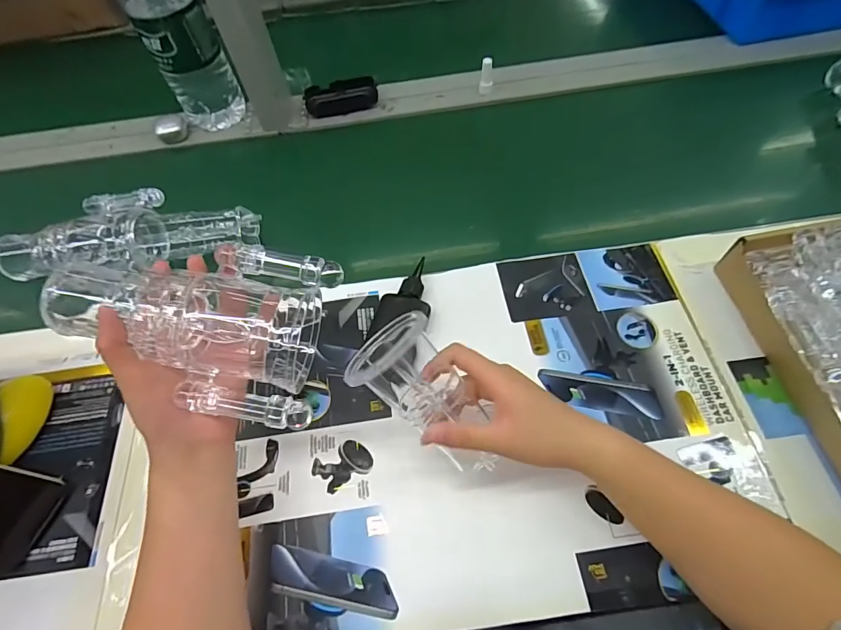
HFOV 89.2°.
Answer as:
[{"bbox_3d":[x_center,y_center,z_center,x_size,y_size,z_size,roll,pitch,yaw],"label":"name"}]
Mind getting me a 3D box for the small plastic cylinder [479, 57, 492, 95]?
[{"bbox_3d":[0.101,-0.362,0.644,0.020,0.045,0.019,7,63,7],"label":"small plastic cylinder"}]

